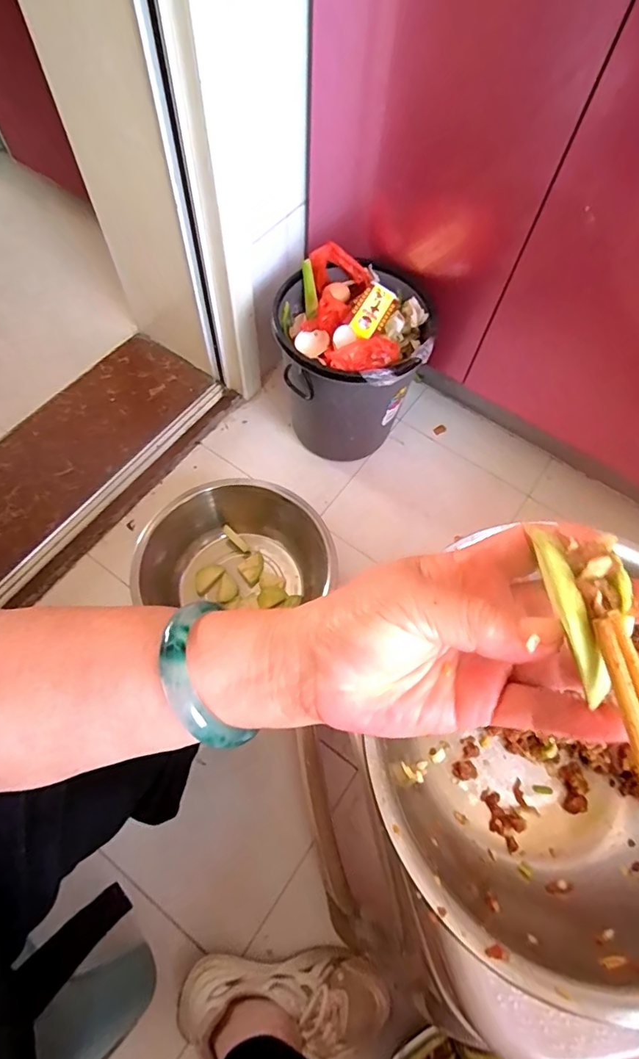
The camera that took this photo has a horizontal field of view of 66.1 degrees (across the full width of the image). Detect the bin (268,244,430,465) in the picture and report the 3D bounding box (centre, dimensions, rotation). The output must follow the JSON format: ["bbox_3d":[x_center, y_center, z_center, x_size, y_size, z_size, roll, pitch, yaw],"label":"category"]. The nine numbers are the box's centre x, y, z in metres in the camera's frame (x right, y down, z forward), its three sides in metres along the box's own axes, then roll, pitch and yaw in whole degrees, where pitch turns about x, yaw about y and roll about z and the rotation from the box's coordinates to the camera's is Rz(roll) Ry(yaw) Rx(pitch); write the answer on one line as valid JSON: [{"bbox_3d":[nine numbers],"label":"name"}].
[{"bbox_3d":[0.049,-0.279,0.895,0.243,0.305,0.256,8,65,2],"label":"bin"}]

